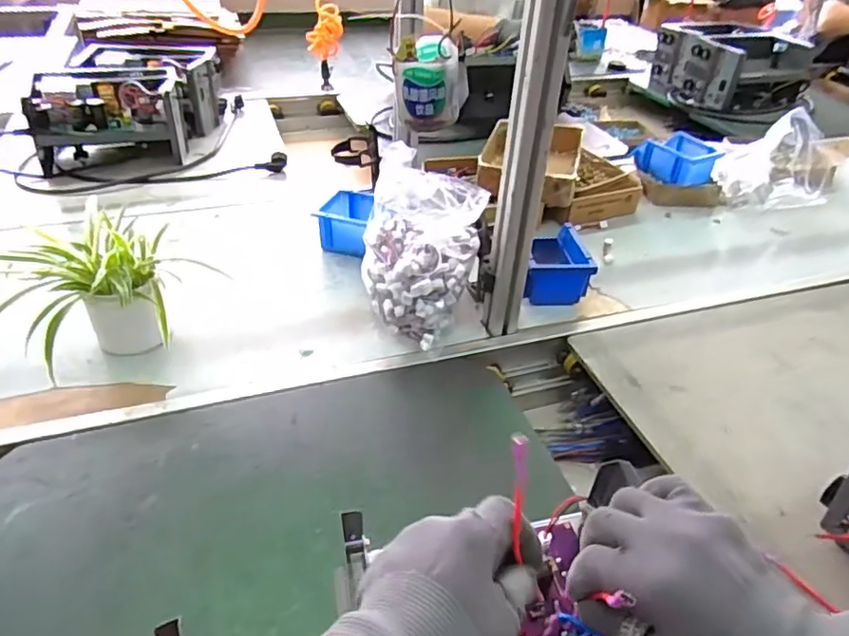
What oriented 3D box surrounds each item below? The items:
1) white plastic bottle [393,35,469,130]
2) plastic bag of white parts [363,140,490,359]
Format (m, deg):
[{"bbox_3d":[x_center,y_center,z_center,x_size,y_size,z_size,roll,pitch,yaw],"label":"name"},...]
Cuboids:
[{"bbox_3d":[0.003,-0.227,0.579,0.066,0.070,0.063,6,38,3],"label":"white plastic bottle"},{"bbox_3d":[-0.007,-0.087,0.814,0.160,0.203,0.162,8,40,7],"label":"plastic bag of white parts"}]

